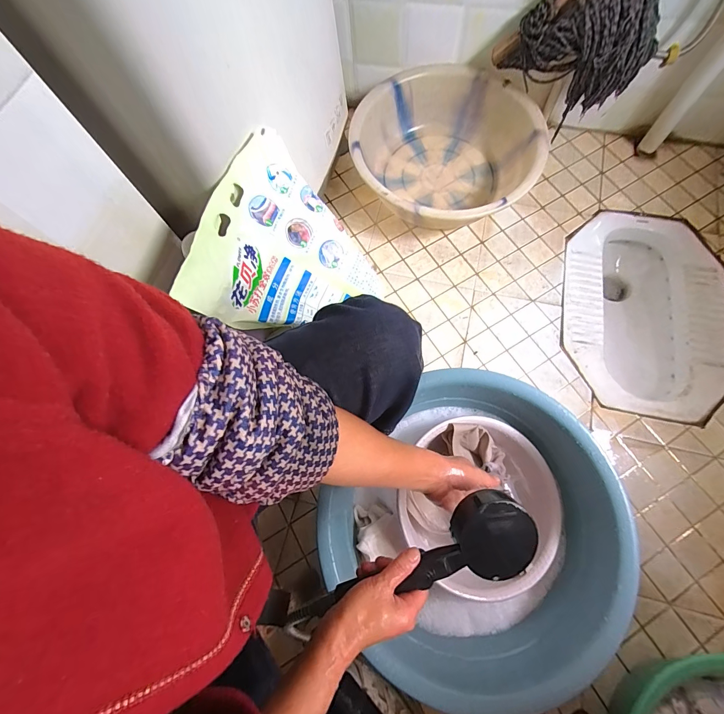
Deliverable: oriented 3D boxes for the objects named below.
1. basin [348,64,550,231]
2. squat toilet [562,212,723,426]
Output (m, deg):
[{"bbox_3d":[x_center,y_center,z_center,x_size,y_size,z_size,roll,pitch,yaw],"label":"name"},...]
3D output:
[{"bbox_3d":[0.225,-0.545,0.931,0.457,0.153,0.476,-1,70,3],"label":"basin"},{"bbox_3d":[0.735,-0.111,0.948,0.400,0.145,0.587,11,71,8],"label":"squat toilet"}]

